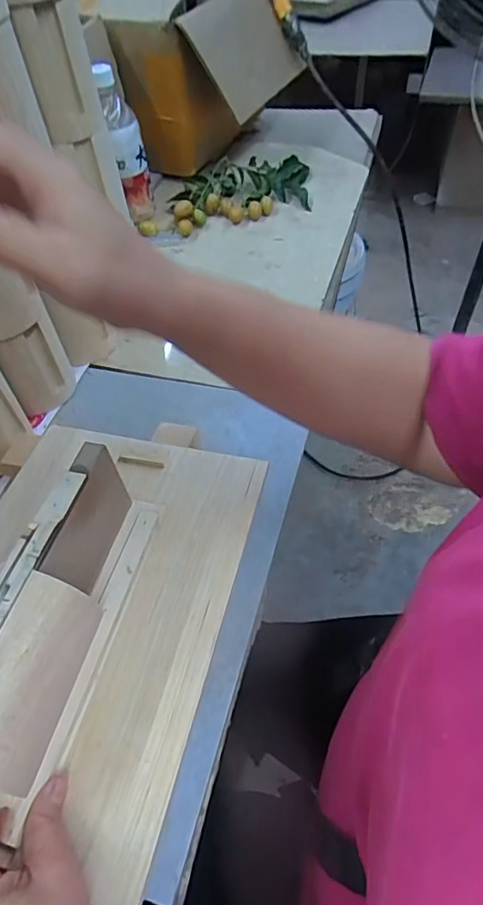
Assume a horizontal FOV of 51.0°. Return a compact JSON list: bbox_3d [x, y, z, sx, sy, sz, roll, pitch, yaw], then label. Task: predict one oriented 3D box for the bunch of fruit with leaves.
[{"bbox_3d":[-0.017,-0.382,0.747,0.275,0.045,0.113,-14,52,-8],"label":"bunch of fruit with leaves"}]

